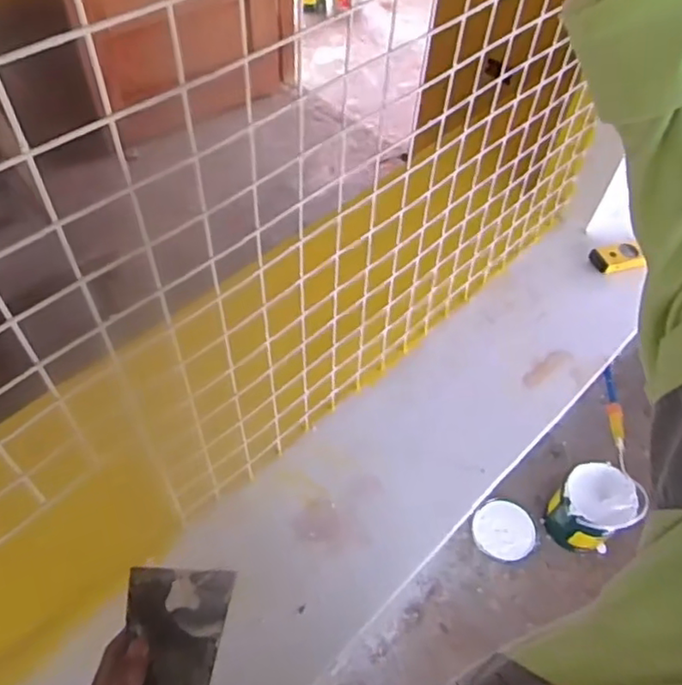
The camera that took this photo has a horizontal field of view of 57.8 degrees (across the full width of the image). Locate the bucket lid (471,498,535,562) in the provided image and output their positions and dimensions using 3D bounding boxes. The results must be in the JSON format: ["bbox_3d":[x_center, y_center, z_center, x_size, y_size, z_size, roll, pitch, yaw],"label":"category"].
[{"bbox_3d":[0.452,0.519,1.708,0.166,0.026,0.166,2,54,-2],"label":"bucket lid"}]

